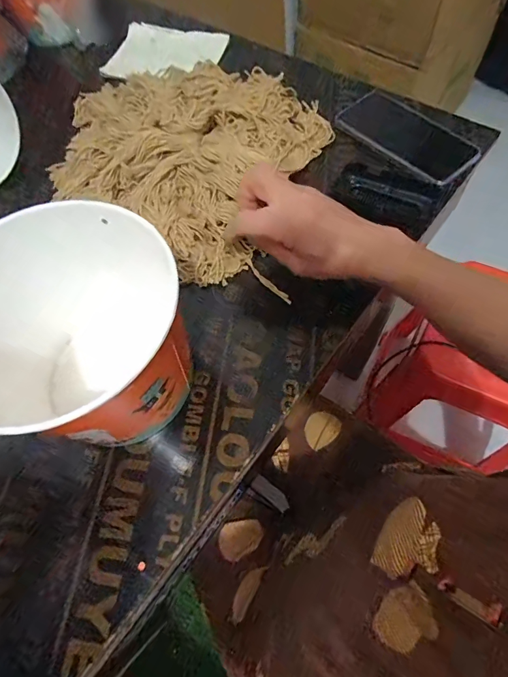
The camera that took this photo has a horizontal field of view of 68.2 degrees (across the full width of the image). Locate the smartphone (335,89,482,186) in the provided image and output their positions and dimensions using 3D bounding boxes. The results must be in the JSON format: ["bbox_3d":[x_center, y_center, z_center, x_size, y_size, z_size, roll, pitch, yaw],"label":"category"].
[{"bbox_3d":[0.186,-0.252,0.457,0.088,0.010,0.170,-39,68,-14],"label":"smartphone"}]

